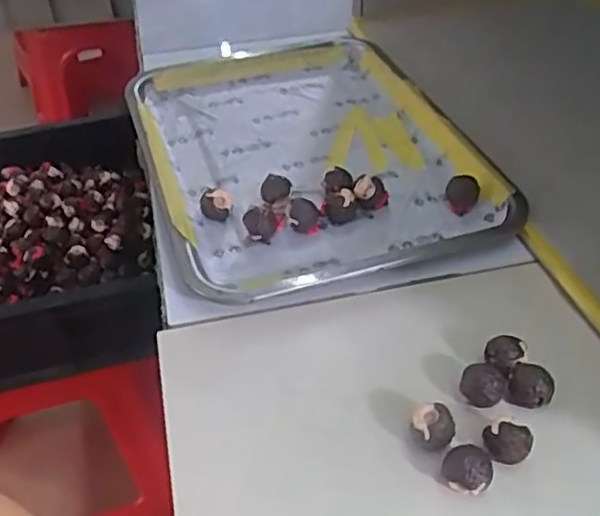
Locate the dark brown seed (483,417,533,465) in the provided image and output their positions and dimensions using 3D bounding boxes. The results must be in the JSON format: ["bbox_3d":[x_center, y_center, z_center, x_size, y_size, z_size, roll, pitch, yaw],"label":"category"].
[{"bbox_3d":[0.112,0.101,0.379,0.024,0.024,0.016,24,46,26],"label":"dark brown seed"}]

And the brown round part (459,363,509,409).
[{"bbox_3d":[0.108,0.074,0.410,0.024,0.024,0.022,22,46,25],"label":"brown round part"}]

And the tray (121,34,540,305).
[{"bbox_3d":[-0.003,-0.108,0.614,0.264,0.027,0.368,-15,42,-16],"label":"tray"}]

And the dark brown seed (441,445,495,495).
[{"bbox_3d":[0.088,0.112,0.367,0.022,0.025,0.023,0,41,1],"label":"dark brown seed"}]

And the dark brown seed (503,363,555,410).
[{"bbox_3d":[0.135,0.077,0.409,0.025,0.023,0.024,20,45,23],"label":"dark brown seed"}]

